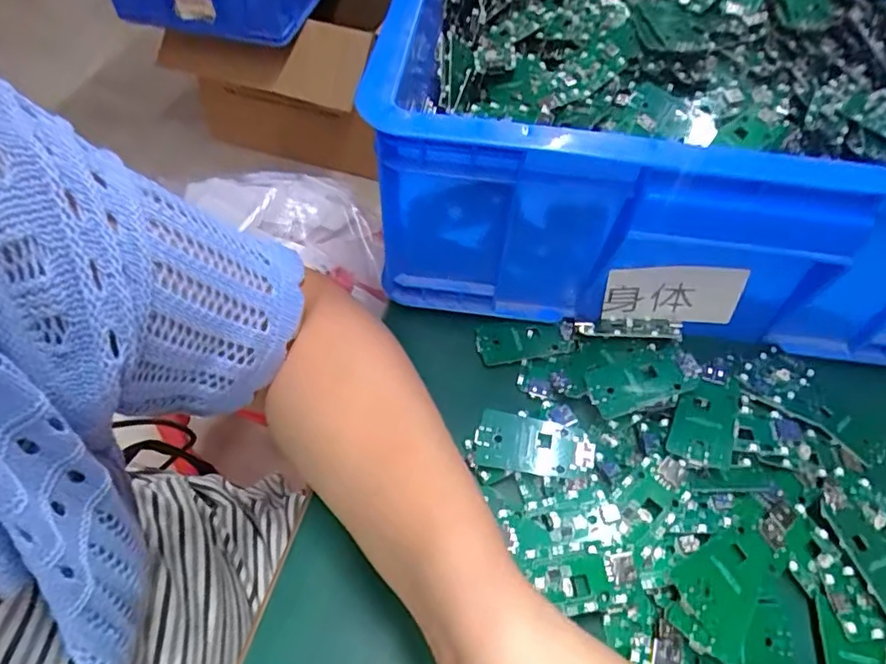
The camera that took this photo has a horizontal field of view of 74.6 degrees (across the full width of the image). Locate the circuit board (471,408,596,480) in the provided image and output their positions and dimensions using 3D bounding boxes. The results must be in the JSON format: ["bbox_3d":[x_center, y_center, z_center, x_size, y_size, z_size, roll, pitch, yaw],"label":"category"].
[{"bbox_3d":[0.050,0.062,0.319,0.063,0.008,0.030,11,53,4],"label":"circuit board"}]

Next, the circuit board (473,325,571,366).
[{"bbox_3d":[0.052,0.008,0.371,0.059,0.005,0.026,-3,57,-1],"label":"circuit board"}]

